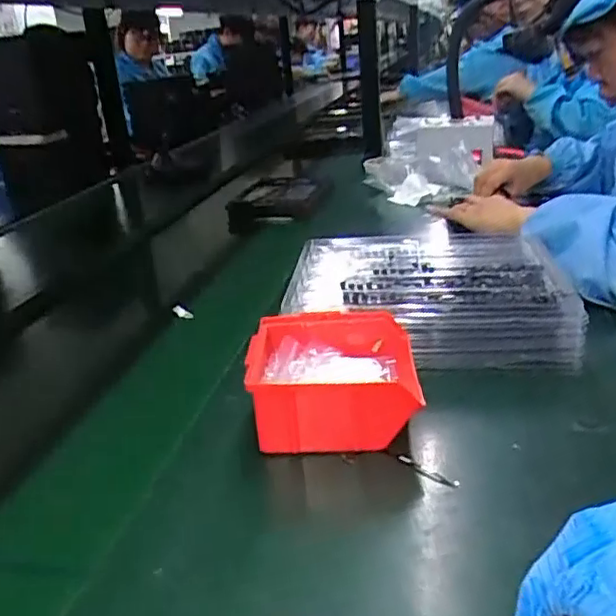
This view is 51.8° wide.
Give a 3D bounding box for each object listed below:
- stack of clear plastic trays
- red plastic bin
[{"bbox_3d":[0.120,-0.018,0.681,0.279,0.060,0.258,-4,23,2],"label":"stack of clear plastic trays"},{"bbox_3d":[0.022,0.066,0.540,0.140,0.074,0.131,-4,23,1],"label":"red plastic bin"}]

